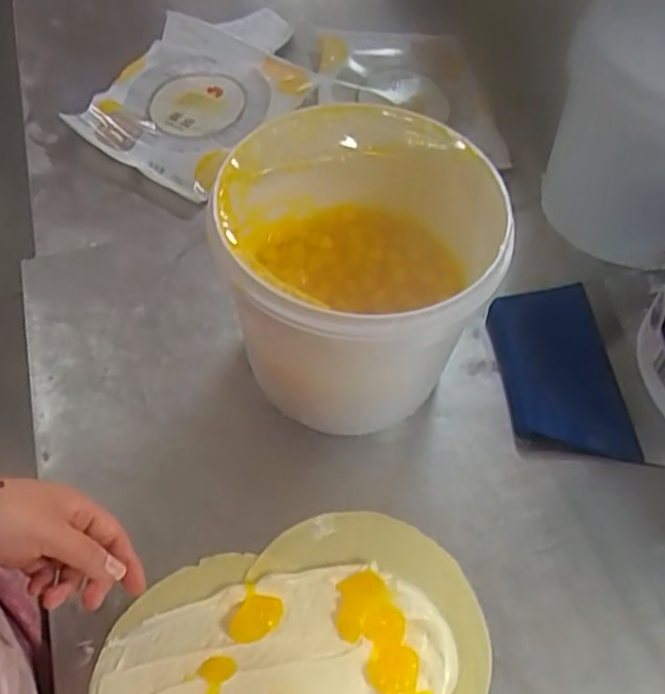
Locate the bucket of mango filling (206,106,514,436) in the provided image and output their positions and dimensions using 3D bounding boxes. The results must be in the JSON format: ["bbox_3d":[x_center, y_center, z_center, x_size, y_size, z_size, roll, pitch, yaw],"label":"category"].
[{"bbox_3d":[0.012,-0.038,0.520,0.185,0.214,0.174,1,56,-1],"label":"bucket of mango filling"}]

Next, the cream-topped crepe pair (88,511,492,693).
[{"bbox_3d":[-0.028,0.215,0.461,0.262,0.020,0.176,-16,58,-13],"label":"cream-topped crepe pair"}]

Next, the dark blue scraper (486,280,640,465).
[{"bbox_3d":[0.192,0.021,0.590,0.088,0.029,0.157,-6,58,-8],"label":"dark blue scraper"}]

